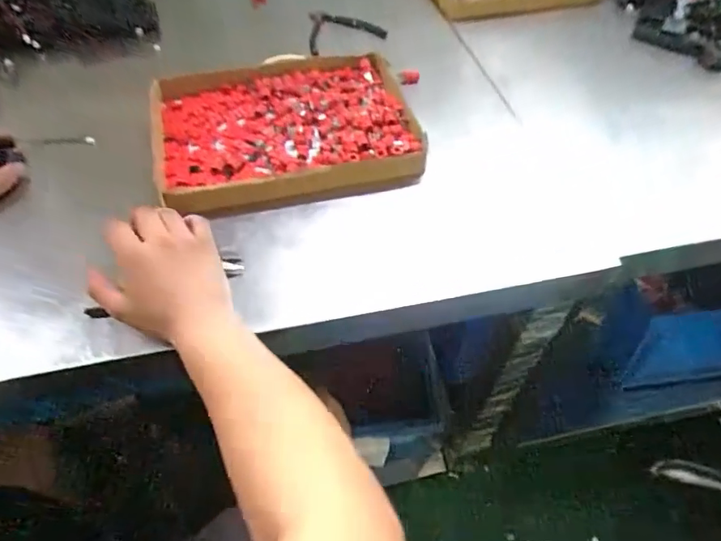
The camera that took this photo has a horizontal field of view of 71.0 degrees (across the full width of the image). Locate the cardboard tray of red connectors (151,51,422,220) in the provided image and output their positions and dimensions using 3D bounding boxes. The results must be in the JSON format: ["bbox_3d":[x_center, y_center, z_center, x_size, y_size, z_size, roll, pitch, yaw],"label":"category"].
[{"bbox_3d":[-0.099,-0.189,0.659,0.327,0.035,0.269,-9,52,-8],"label":"cardboard tray of red connectors"}]

